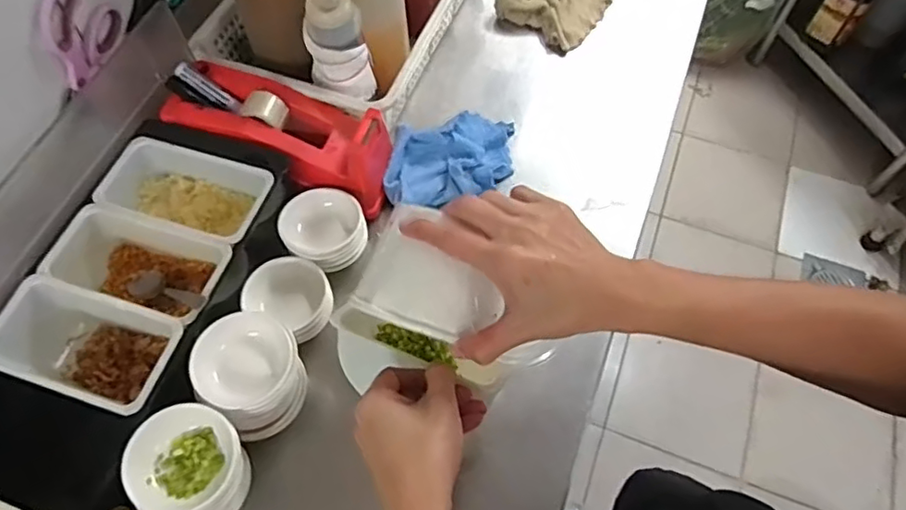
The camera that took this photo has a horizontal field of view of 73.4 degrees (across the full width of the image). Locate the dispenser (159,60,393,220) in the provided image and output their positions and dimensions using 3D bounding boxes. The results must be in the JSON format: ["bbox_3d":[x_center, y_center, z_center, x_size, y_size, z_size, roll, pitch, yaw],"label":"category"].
[{"bbox_3d":[-0.155,-0.120,0.574,0.213,0.070,0.084,25,63,-3],"label":"dispenser"}]

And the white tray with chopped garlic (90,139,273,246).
[{"bbox_3d":[-0.233,-0.049,0.545,0.140,0.057,0.072,16,62,8],"label":"white tray with chopped garlic"}]

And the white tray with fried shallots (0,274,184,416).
[{"bbox_3d":[-0.282,0.081,0.486,0.143,0.066,0.078,17,62,9],"label":"white tray with fried shallots"}]

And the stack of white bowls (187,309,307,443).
[{"bbox_3d":[-0.154,0.093,0.473,0.078,0.064,0.077,35,67,17],"label":"stack of white bowls"}]

